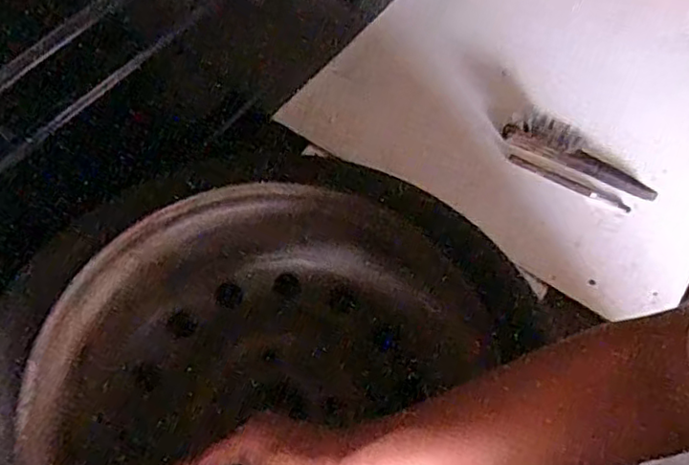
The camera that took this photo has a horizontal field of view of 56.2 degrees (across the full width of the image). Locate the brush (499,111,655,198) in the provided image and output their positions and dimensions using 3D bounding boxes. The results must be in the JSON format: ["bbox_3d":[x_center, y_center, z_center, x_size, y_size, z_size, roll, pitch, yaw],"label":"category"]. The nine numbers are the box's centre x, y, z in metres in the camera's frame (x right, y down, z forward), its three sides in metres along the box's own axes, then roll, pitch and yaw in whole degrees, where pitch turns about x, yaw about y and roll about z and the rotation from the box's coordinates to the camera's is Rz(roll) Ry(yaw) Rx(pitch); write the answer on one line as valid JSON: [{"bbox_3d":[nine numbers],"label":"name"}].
[{"bbox_3d":[0.313,-0.105,0.851,0.205,0.031,0.052,25,63,10],"label":"brush"}]

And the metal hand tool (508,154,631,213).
[{"bbox_3d":[0.293,-0.065,0.844,0.163,0.009,0.010,26,64,11],"label":"metal hand tool"}]

